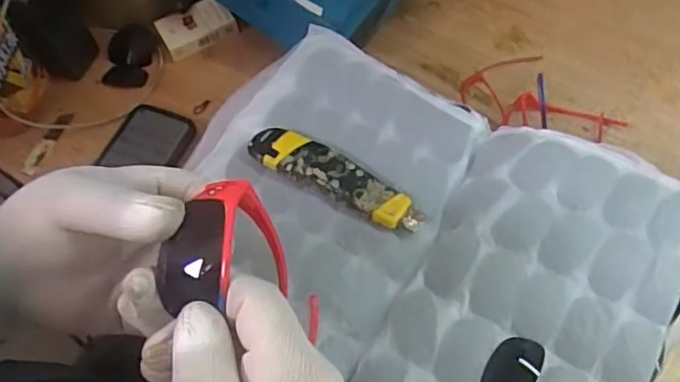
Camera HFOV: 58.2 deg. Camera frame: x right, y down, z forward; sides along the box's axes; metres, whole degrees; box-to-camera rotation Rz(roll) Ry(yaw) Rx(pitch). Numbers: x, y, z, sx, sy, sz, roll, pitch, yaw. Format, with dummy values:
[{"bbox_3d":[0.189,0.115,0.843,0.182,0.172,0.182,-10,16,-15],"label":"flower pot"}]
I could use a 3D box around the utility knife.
[{"bbox_3d":[-0.002,-0.009,0.503,0.150,0.029,0.037,24,66,18],"label":"utility knife"}]

